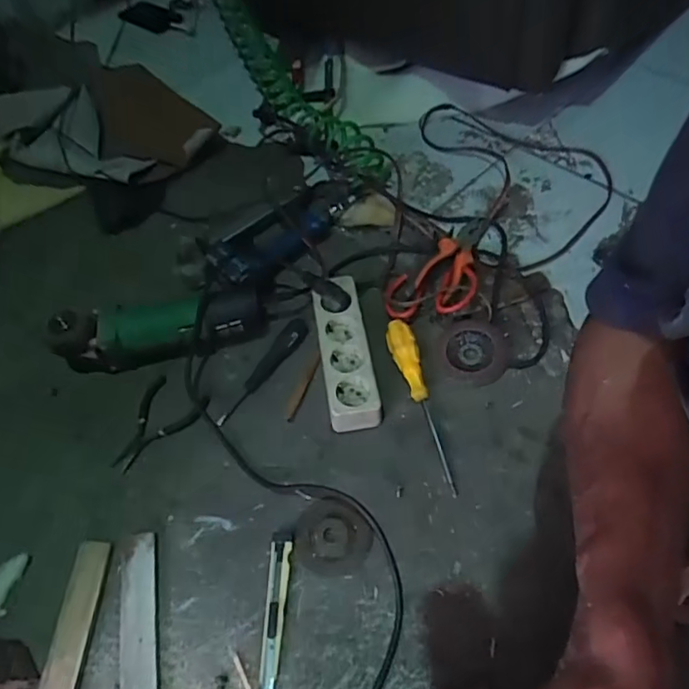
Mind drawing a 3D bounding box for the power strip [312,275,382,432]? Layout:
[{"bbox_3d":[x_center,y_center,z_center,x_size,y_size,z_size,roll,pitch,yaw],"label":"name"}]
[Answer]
[{"bbox_3d":[0.002,0.007,0.689,0.060,0.038,0.200,-9,54,-1],"label":"power strip"}]

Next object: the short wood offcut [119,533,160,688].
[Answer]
[{"bbox_3d":[-0.192,0.273,0.537,0.035,0.013,0.187,-12,58,-3],"label":"short wood offcut"}]

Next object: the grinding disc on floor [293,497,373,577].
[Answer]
[{"bbox_3d":[-0.013,0.190,0.576,0.077,0.011,0.073,-2,58,3],"label":"grinding disc on floor"}]

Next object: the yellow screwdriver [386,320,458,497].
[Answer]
[{"bbox_3d":[0.089,0.062,0.653,0.031,0.024,0.219,-15,58,-4],"label":"yellow screwdriver"}]

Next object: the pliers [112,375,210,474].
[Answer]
[{"bbox_3d":[-0.218,0.094,0.665,0.087,0.023,0.117,24,63,18],"label":"pliers"}]

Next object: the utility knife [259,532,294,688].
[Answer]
[{"bbox_3d":[-0.065,0.256,0.540,0.019,0.009,0.154,0,58,5],"label":"utility knife"}]

